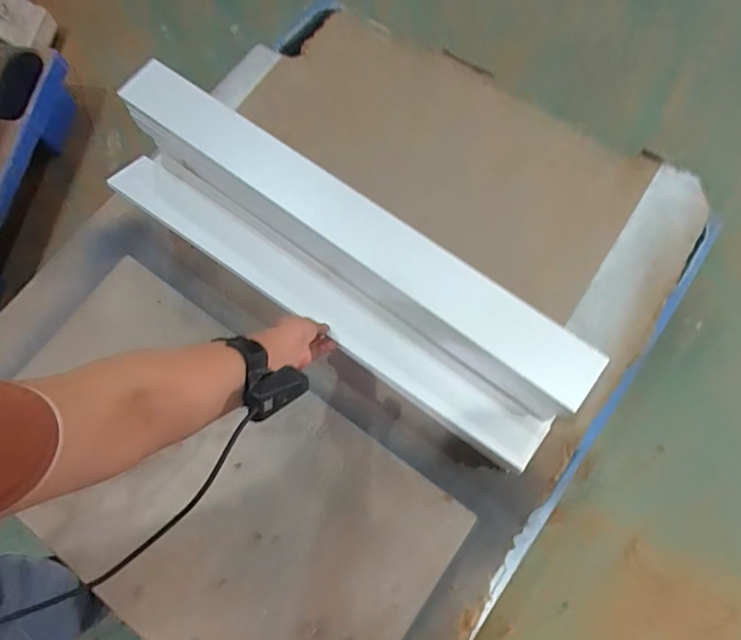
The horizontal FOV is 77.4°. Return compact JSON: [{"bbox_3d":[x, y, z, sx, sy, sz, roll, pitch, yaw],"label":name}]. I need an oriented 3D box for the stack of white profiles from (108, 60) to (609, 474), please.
[{"bbox_3d":[-0.053,-0.077,0.676,0.751,0.187,0.182,39,79,5],"label":"stack of white profiles"}]

